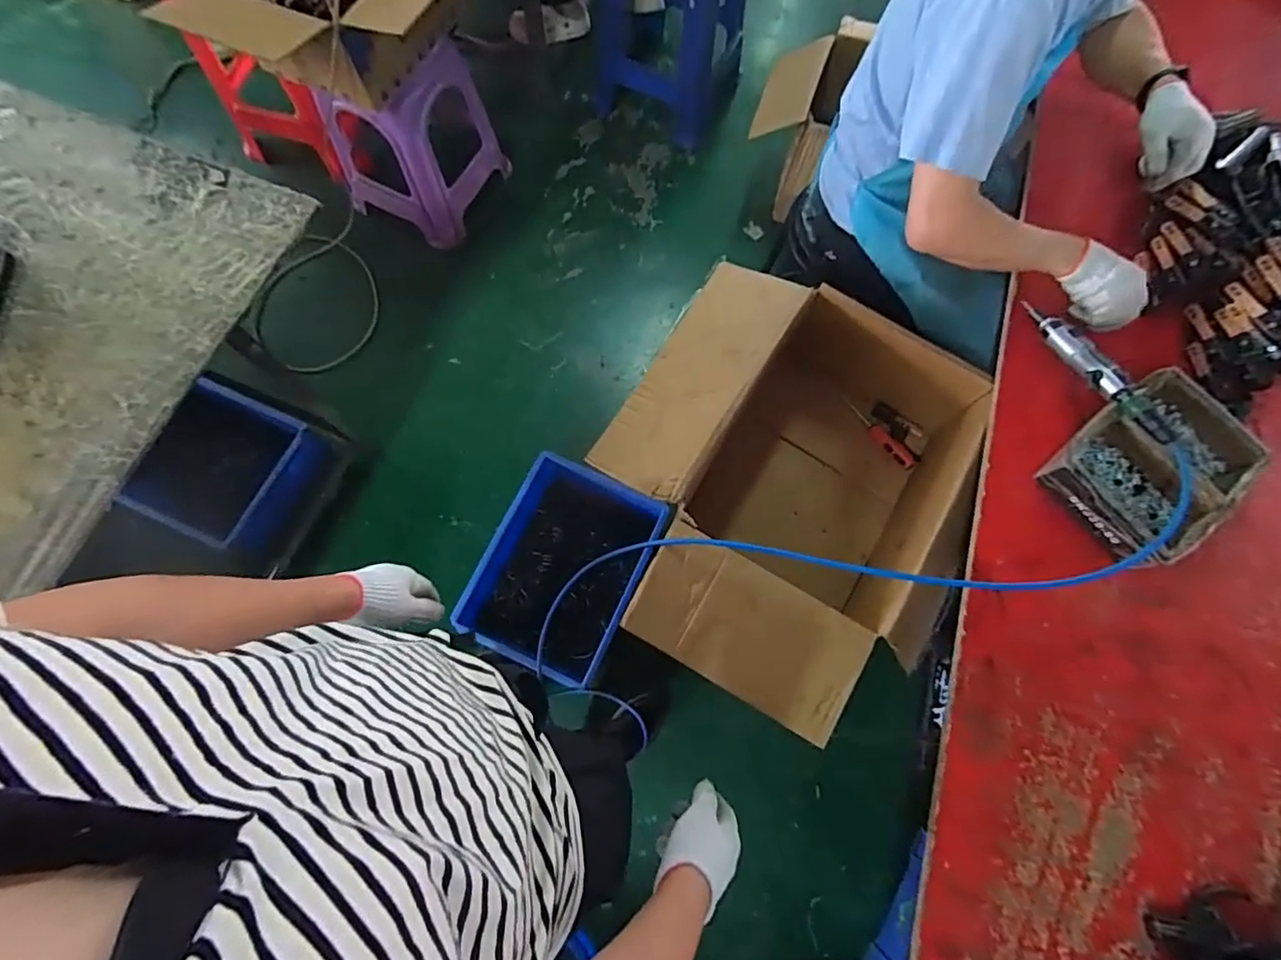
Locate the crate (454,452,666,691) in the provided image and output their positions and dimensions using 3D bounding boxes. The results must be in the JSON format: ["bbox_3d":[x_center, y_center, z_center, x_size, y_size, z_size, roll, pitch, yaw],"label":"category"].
[{"bbox_3d":[-0.193,0.220,1.477,0.373,0.151,0.496,26,75,6],"label":"crate"}]

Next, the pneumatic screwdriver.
[{"bbox_3d":[0.638,-0.164,0.824,0.039,0.036,0.284,-18,58,-7],"label":"pneumatic screwdriver"}]

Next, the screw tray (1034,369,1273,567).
[{"bbox_3d":[0.701,-0.019,0.797,0.257,0.062,0.197,-35,78,-11],"label":"screw tray"}]

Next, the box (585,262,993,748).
[{"bbox_3d":[0.254,0.010,1.011,0.603,0.278,0.701,30,75,7],"label":"box"}]

